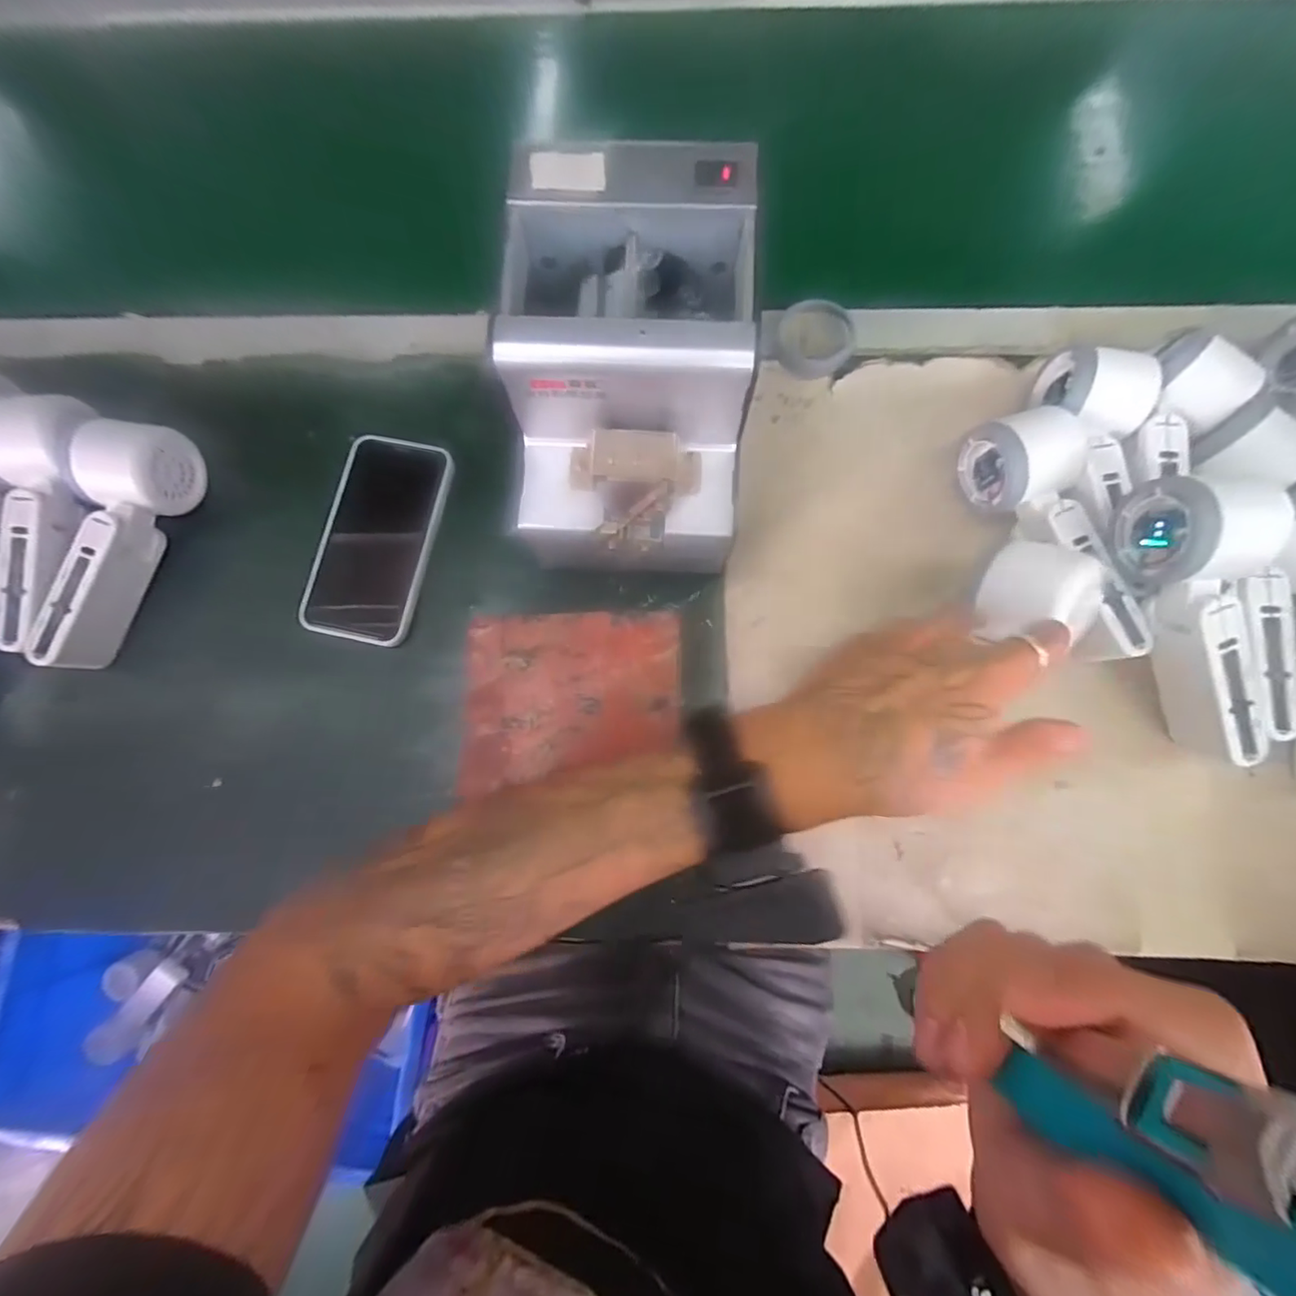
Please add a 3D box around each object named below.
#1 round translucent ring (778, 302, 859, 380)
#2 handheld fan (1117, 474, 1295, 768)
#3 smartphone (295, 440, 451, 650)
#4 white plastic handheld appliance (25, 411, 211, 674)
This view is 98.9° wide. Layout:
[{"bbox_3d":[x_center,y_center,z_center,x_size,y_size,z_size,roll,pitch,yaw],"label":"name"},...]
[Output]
[{"bbox_3d":[0.123,-0.225,0.406,0.053,0.015,0.052,0,80,1],"label":"round translucent ring"},{"bbox_3d":[0.319,-0.015,0.314,0.050,0.061,0.166,-13,98,-1],"label":"handheld fan"},{"bbox_3d":[-0.187,-0.077,0.386,0.074,0.012,0.146,13,80,3],"label":"smartphone"},{"bbox_3d":[-0.346,-0.069,0.355,0.044,0.050,0.162,18,80,4],"label":"white plastic handheld appliance"}]

